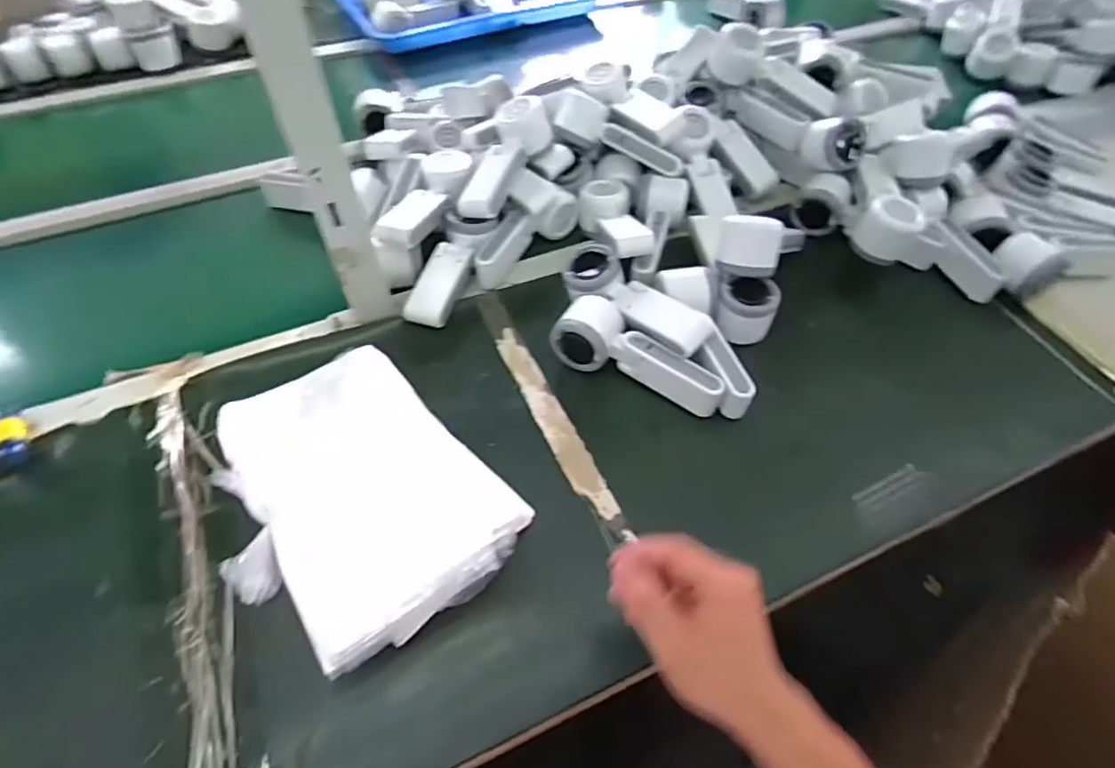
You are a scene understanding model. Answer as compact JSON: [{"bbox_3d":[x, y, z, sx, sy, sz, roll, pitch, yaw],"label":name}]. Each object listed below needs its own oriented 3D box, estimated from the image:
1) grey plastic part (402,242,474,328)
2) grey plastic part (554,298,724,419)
[{"bbox_3d":[-0.124,-0.106,0.625,0.044,0.018,0.104,17,64,3],"label":"grey plastic part"},{"bbox_3d":[0.079,-0.026,0.567,0.166,0.050,0.058,23,55,17],"label":"grey plastic part"}]

